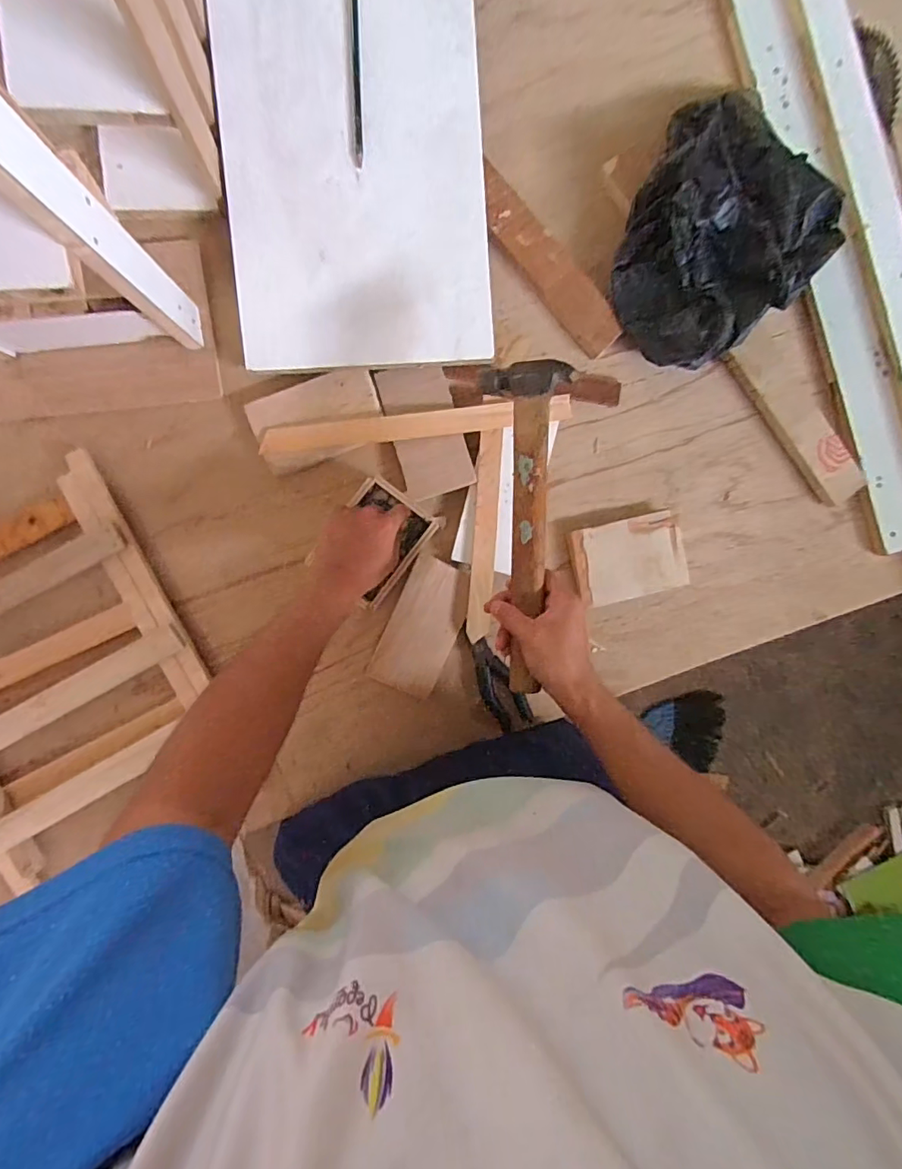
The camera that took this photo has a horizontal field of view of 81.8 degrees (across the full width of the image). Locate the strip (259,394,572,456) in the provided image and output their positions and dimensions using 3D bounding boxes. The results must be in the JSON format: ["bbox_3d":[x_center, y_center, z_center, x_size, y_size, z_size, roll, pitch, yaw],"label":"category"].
[{"bbox_3d":[-0.036,-0.187,0.610,0.358,0.022,0.031,-7,91,-4],"label":"strip"}]

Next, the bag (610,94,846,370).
[{"bbox_3d":[0.286,-0.380,0.584,0.218,0.096,0.209,42,88,-3],"label":"bag"}]

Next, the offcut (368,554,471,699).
[{"bbox_3d":[-0.033,0.052,0.629,0.081,0.005,0.160,24,94,-3],"label":"offcut"}]

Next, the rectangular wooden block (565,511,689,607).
[{"bbox_3d":[0.218,-0.032,0.648,0.136,0.031,0.095,-13,91,-3],"label":"rectangular wooden block"}]

